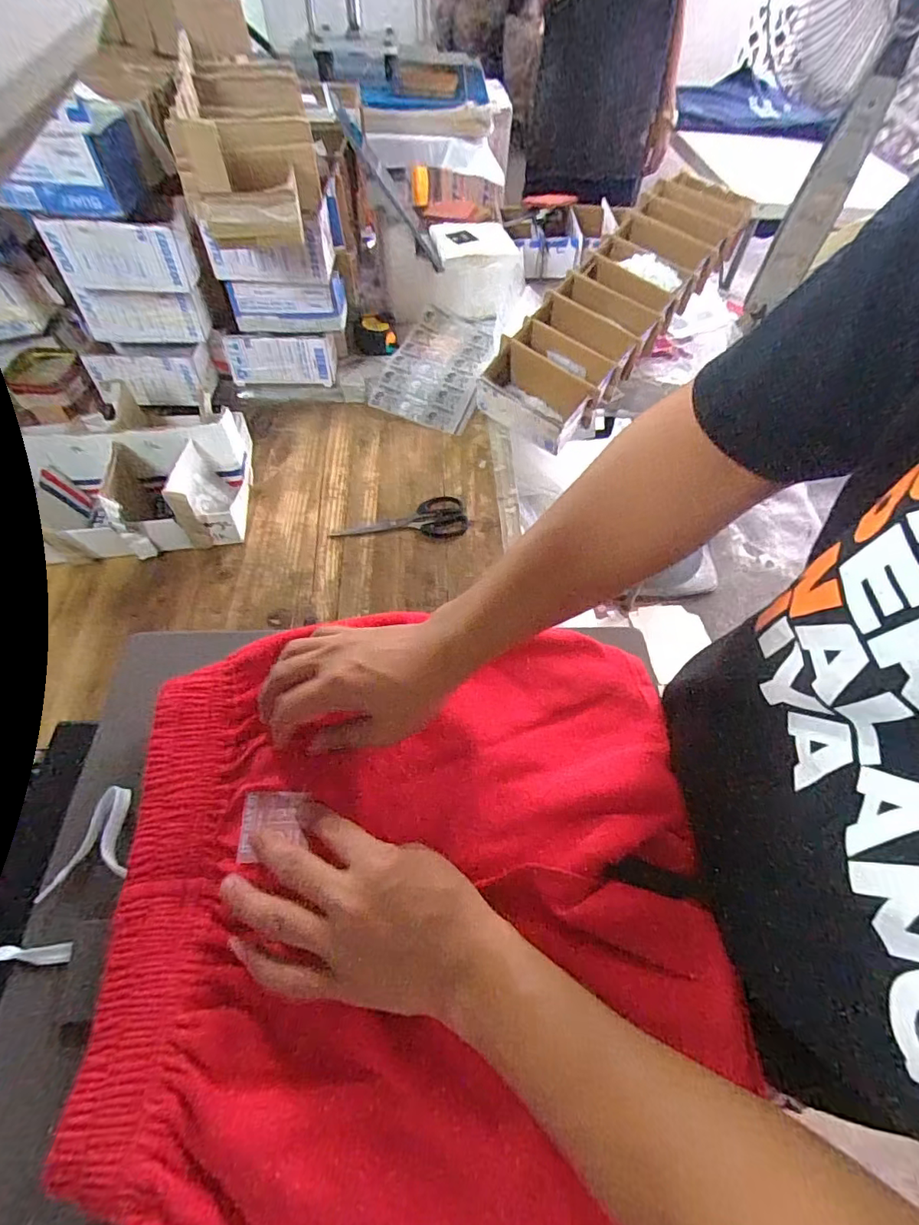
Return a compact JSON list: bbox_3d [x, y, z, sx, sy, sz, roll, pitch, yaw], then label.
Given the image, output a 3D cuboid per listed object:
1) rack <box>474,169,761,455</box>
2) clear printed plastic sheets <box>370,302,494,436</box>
[{"bbox_3d":[0.266,-0.518,0.851,0.173,0.098,0.596,35,76,19],"label":"rack"},{"bbox_3d":[-0.032,-0.423,0.873,0.158,0.044,0.287,14,56,7],"label":"clear printed plastic sheets"}]

